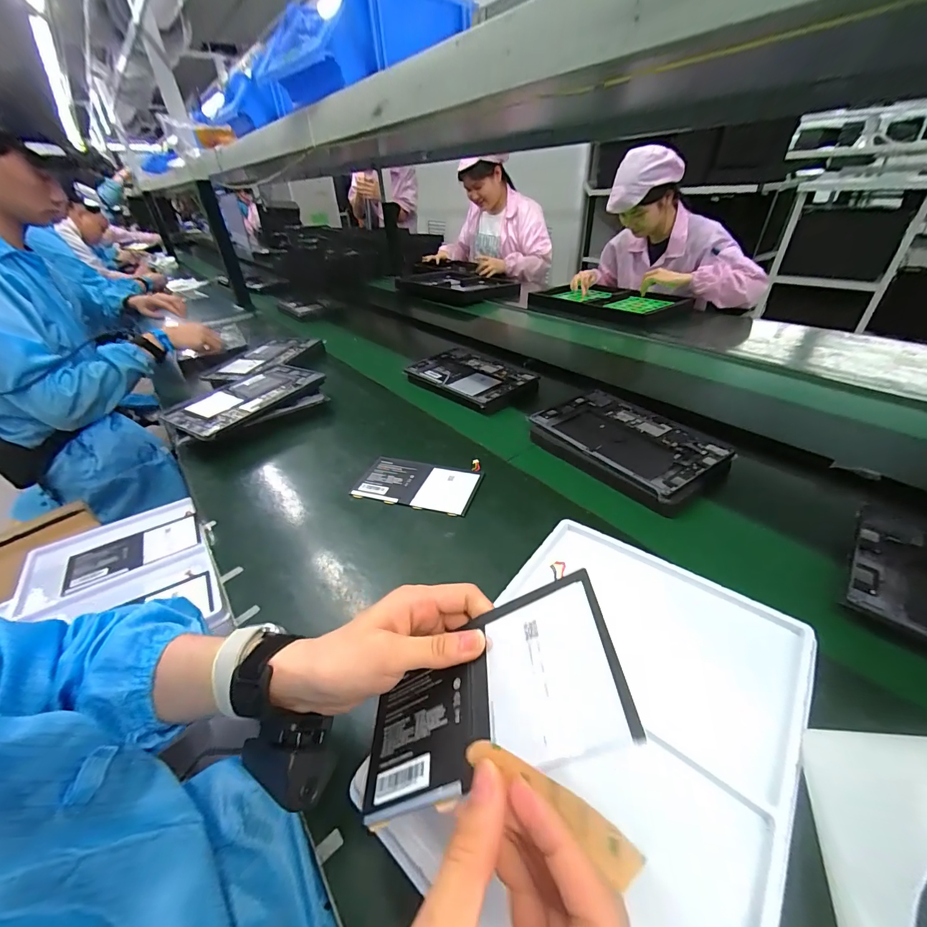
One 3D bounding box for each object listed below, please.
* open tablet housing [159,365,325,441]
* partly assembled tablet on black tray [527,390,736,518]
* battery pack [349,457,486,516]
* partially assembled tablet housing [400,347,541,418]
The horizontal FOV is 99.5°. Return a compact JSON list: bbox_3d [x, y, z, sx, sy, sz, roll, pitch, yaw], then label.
[{"bbox_3d":[-0.406,-0.125,0.738,0.164,0.021,0.243,20,42,28],"label":"open tablet housing"},{"bbox_3d":[0.243,-0.034,0.593,0.177,0.028,0.260,-26,41,-27],"label":"partly assembled tablet on black tray"},{"bbox_3d":[-0.062,0.024,0.555,0.170,0.006,0.099,9,40,18],"label":"battery pack"},{"bbox_3d":[0.024,-0.179,0.821,0.176,0.034,0.270,-32,43,-33],"label":"partially assembled tablet housing"}]

